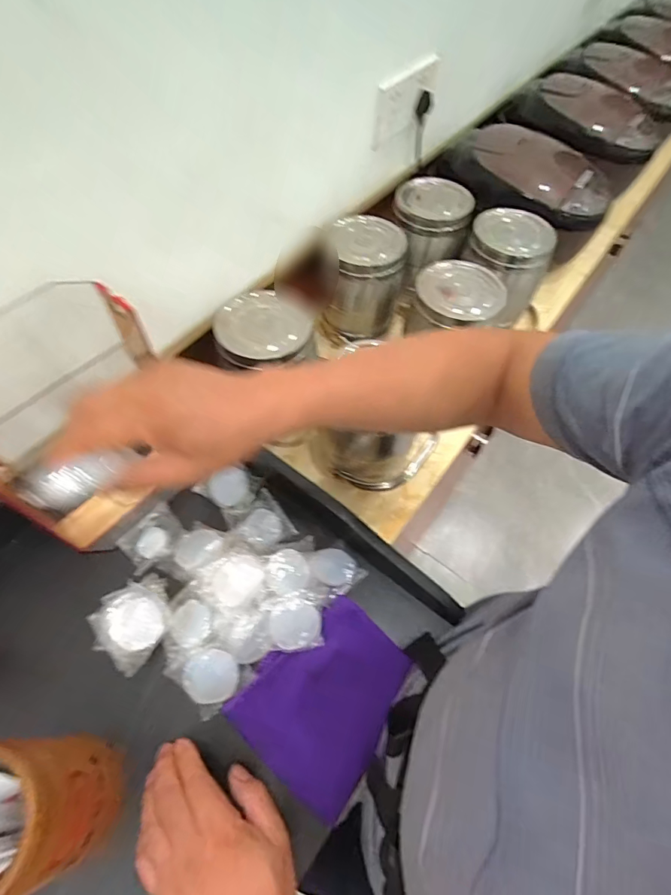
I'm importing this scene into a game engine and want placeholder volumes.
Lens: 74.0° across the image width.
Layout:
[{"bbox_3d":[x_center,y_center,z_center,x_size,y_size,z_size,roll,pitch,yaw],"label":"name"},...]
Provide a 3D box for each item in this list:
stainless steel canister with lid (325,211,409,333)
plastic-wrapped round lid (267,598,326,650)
[{"bbox_3d":[0.054,-0.288,0.754,0.110,0.153,0.117,15,59,6],"label":"stainless steel canister with lid"},{"bbox_3d":[-0.041,0.182,0.460,0.056,0.063,0.012,-7,17,-14],"label":"plastic-wrapped round lid"}]

